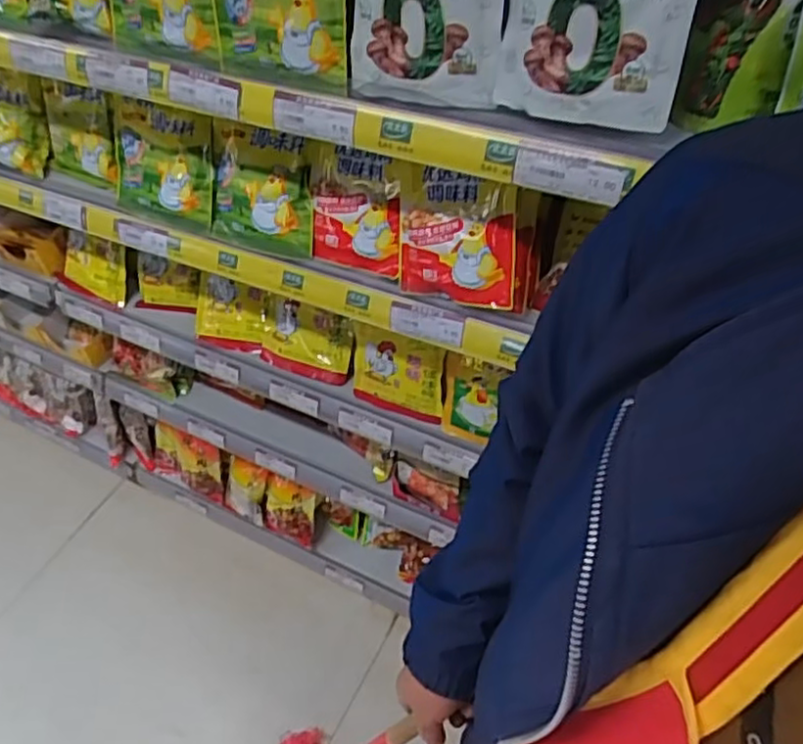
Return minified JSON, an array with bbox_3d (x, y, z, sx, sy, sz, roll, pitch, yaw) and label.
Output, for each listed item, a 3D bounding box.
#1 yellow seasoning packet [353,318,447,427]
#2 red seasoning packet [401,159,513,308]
[{"bbox_3d":[-0.008,0.002,0.996,0.153,0.131,0.040,20,51,21],"label":"yellow seasoning packet"},{"bbox_3d":[0.058,-0.148,0.754,0.148,0.147,0.021,20,26,27],"label":"red seasoning packet"}]

